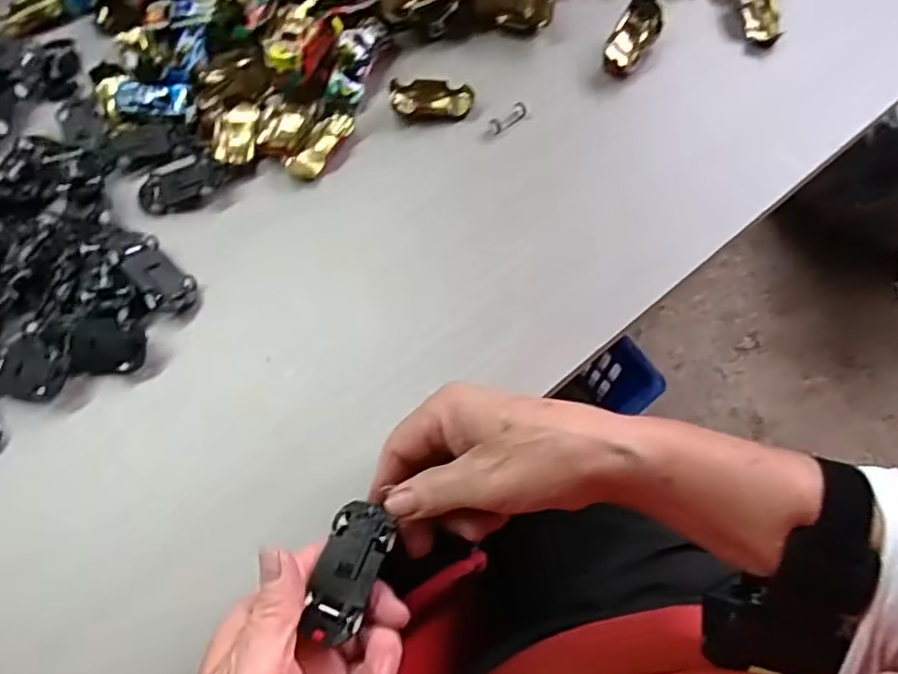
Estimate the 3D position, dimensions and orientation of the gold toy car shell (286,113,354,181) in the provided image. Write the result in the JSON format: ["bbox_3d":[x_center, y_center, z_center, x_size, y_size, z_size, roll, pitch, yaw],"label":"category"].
[{"bbox_3d":[-0.093,-0.141,0.449,0.024,0.010,0.062,31,68,14],"label":"gold toy car shell"}]

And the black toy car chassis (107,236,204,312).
[{"bbox_3d":[-0.193,-0.041,0.395,0.059,0.011,0.034,49,49,9],"label":"black toy car chassis"}]

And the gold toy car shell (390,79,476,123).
[{"bbox_3d":[-0.013,-0.186,0.466,0.062,0.019,0.033,-2,65,-1],"label":"gold toy car shell"}]

